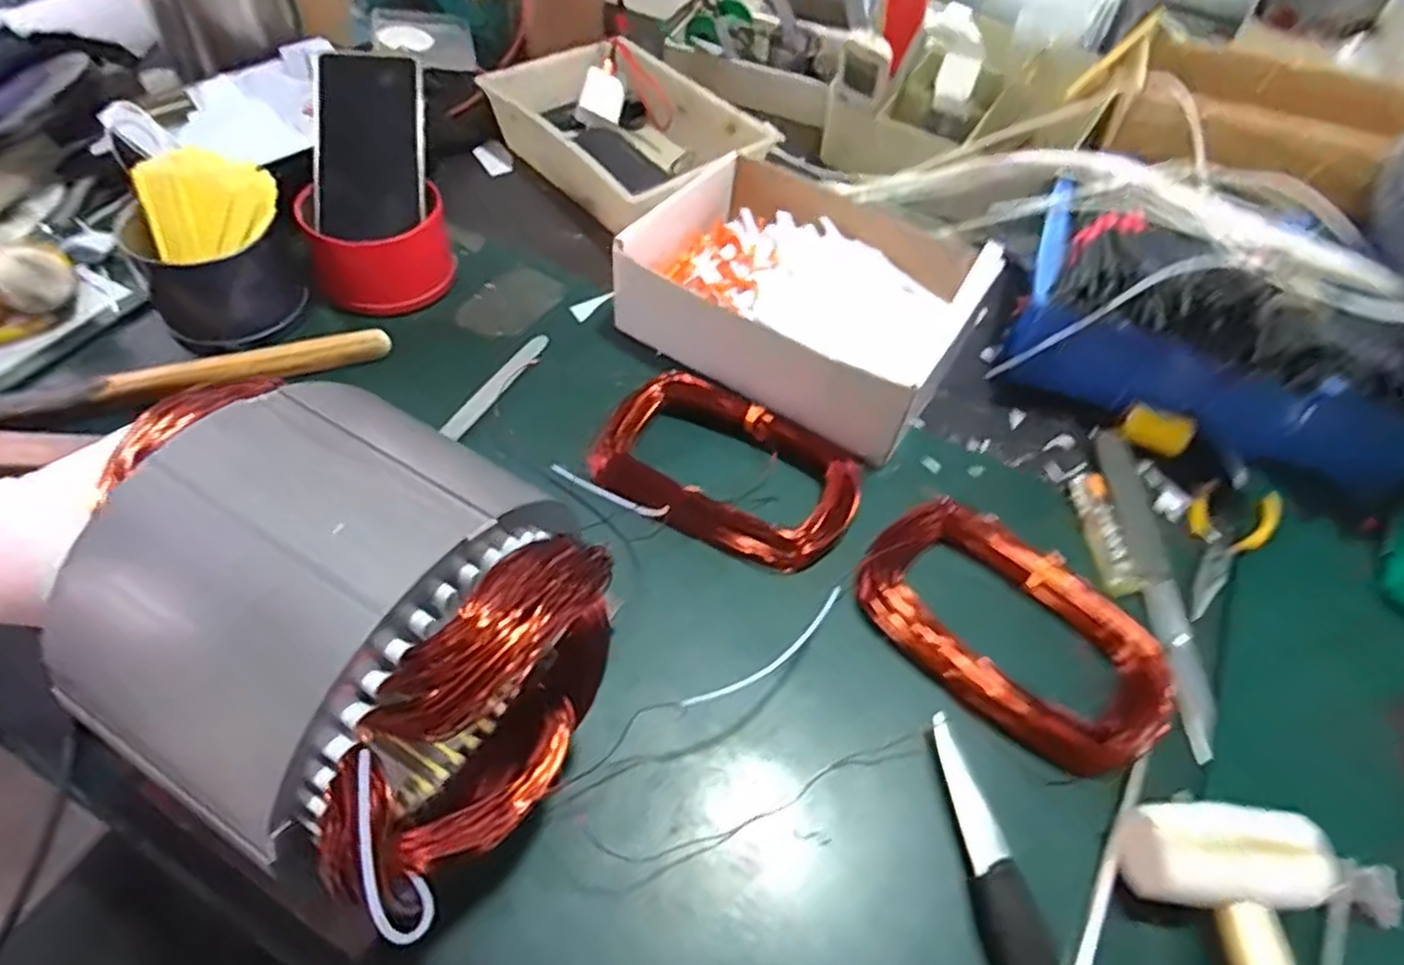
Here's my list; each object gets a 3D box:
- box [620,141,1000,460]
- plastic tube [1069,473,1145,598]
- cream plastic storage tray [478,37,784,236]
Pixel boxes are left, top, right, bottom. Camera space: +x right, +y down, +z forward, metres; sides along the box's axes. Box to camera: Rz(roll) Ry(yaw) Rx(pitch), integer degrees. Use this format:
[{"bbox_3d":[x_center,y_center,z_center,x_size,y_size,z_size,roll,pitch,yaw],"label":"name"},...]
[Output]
[{"bbox_3d":[0.078,-0.145,0.562,0.234,0.072,0.187,30,58,15],"label":"box"},{"bbox_3d":[0.270,0.034,0.493,0.024,0.019,0.088,-1,55,-6],"label":"plastic tube"},{"bbox_3d":[-0.069,-0.327,0.703,0.161,0.074,0.243,-35,65,-23],"label":"cream plastic storage tray"}]

